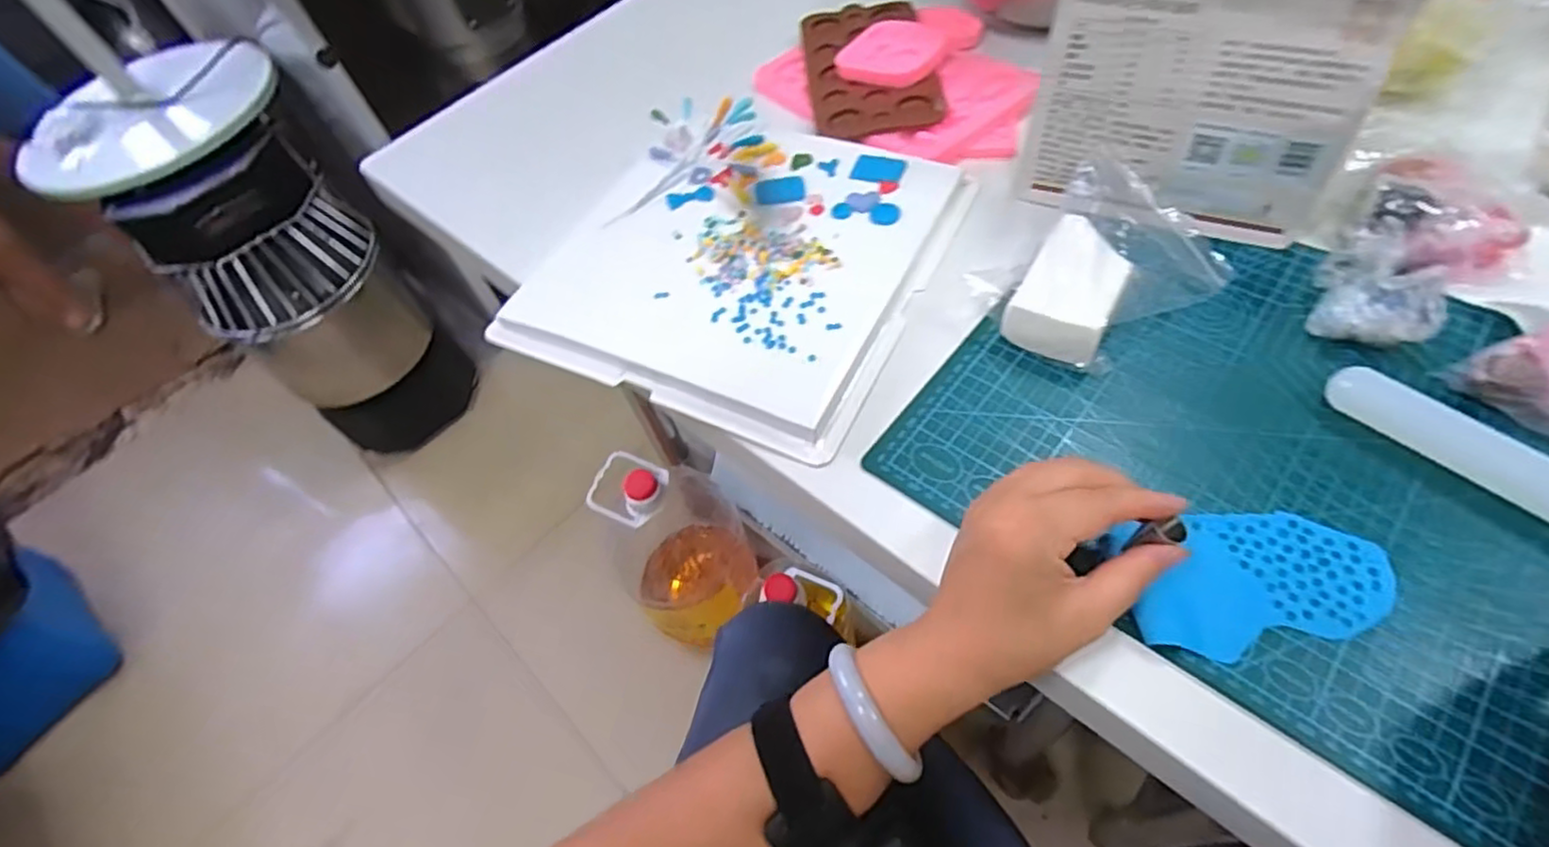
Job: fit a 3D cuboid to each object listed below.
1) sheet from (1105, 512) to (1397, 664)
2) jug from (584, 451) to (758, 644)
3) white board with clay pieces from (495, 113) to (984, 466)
[{"bbox_3d":[0.230,0.073,0.331,0.121,0.008,0.067,-11,54,-2],"label":"sheet"},{"bbox_3d":[-0.168,0.159,1.070,0.207,0.407,0.181,32,67,26],"label":"jug"},{"bbox_3d":[-0.025,-0.128,0.495,0.268,0.020,0.267,21,63,21],"label":"white board with clay pieces"}]

